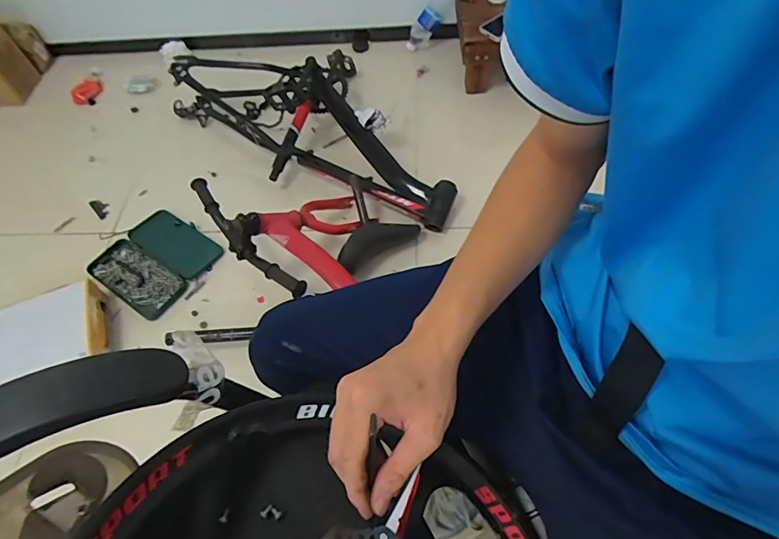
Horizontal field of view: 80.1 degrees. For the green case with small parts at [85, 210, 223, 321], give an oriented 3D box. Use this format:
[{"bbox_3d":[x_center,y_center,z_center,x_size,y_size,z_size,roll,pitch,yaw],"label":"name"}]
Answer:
[{"bbox_3d":[-0.572,-0.021,1.146,0.260,0.040,0.248,33,66,23],"label":"green case with small parts"}]

